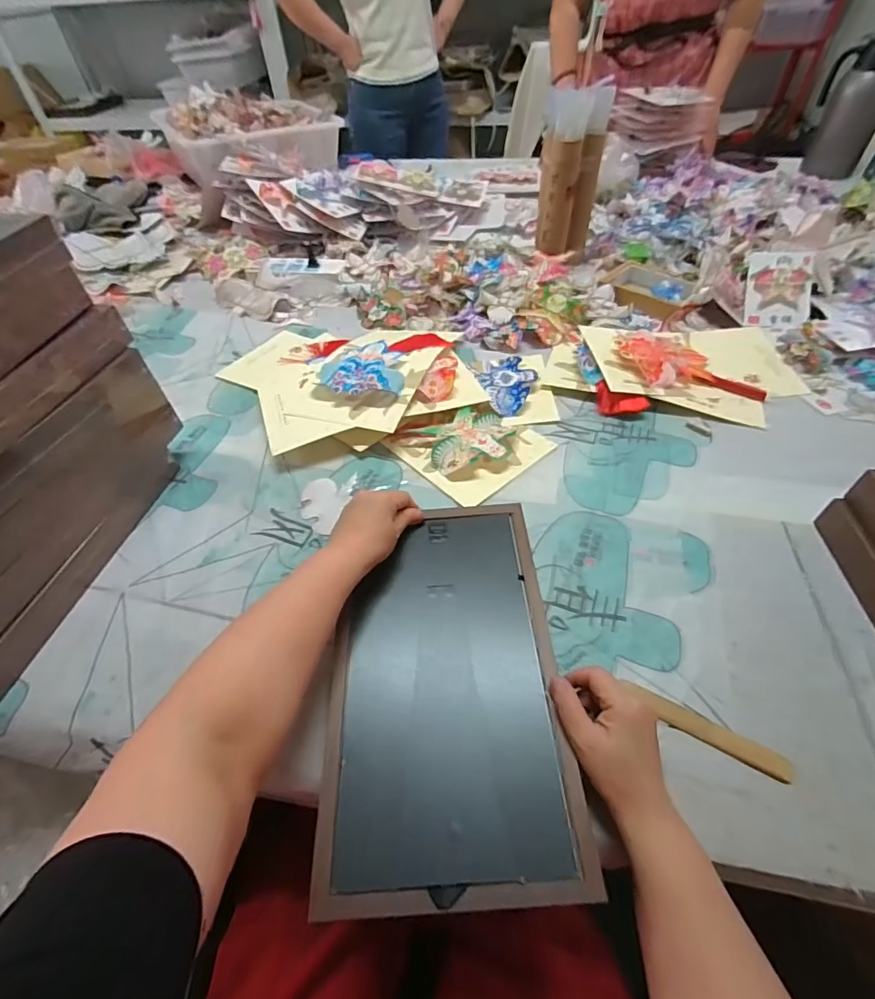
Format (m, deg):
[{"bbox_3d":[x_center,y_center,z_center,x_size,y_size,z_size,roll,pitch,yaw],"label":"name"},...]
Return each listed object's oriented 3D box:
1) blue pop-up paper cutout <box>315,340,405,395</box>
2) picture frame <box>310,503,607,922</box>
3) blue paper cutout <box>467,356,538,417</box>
[{"bbox_3d":[-0.114,-0.185,0.705,0.121,0.031,0.108,-8,49,-4],"label":"blue pop-up paper cutout"},{"bbox_3d":[0.004,0.146,0.431,0.195,0.022,0.342,-5,51,0],"label":"picture frame"},{"bbox_3d":[0.108,-0.181,0.743,0.089,0.018,0.117,-23,52,-15],"label":"blue paper cutout"}]

